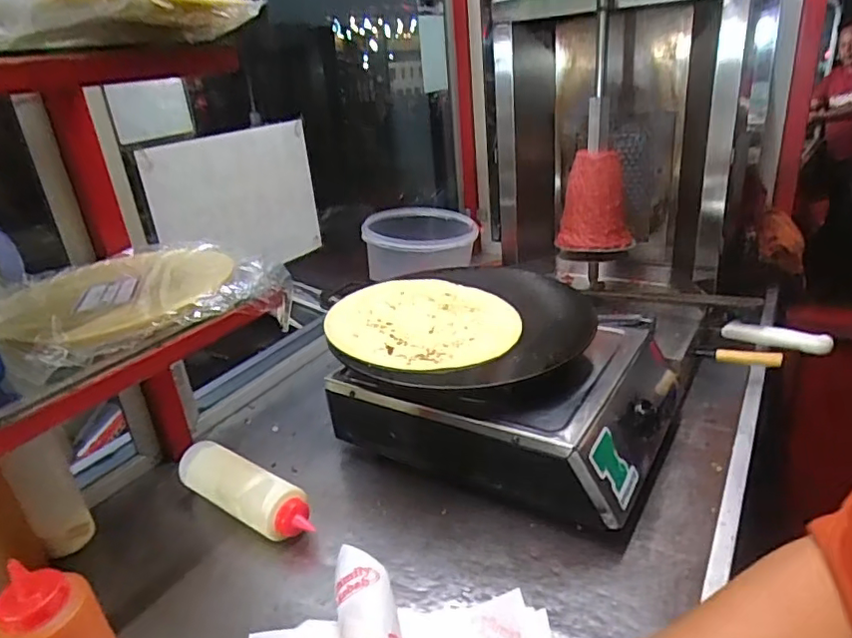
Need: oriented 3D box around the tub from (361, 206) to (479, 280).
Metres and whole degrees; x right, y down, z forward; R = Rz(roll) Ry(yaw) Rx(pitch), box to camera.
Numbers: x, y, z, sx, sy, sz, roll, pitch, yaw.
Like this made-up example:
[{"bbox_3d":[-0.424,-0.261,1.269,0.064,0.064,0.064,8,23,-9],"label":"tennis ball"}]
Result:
[{"bbox_3d":[-0.008,-0.137,1.080,0.199,0.101,0.190,-3,22,1],"label":"tub"}]

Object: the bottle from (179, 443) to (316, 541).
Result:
[{"bbox_3d":[-0.209,0.206,0.683,0.211,0.060,0.062,12,30,35],"label":"bottle"}]

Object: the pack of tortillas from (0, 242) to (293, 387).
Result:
[{"bbox_3d":[-0.279,-0.030,0.557,0.234,0.027,0.237,-26,32,-37],"label":"pack of tortillas"}]

